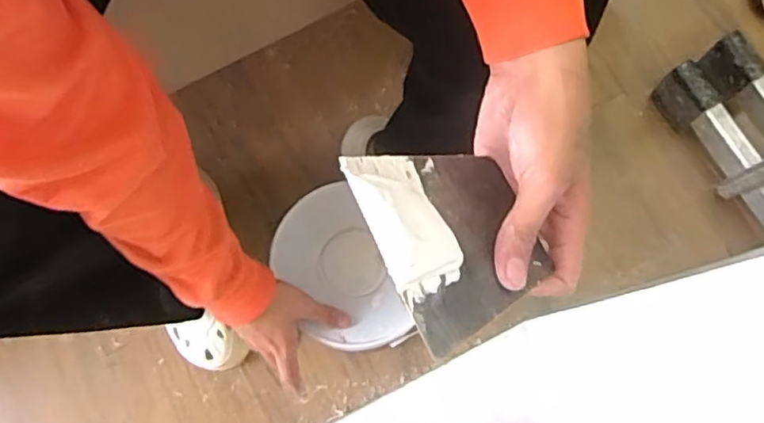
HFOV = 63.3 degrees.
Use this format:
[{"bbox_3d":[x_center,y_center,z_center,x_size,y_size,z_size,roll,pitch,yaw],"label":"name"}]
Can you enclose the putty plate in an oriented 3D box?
[{"bbox_3d":[0.039,0.009,0.325,0.094,0.011,0.103,-18,76,-35],"label":"putty plate"}]

